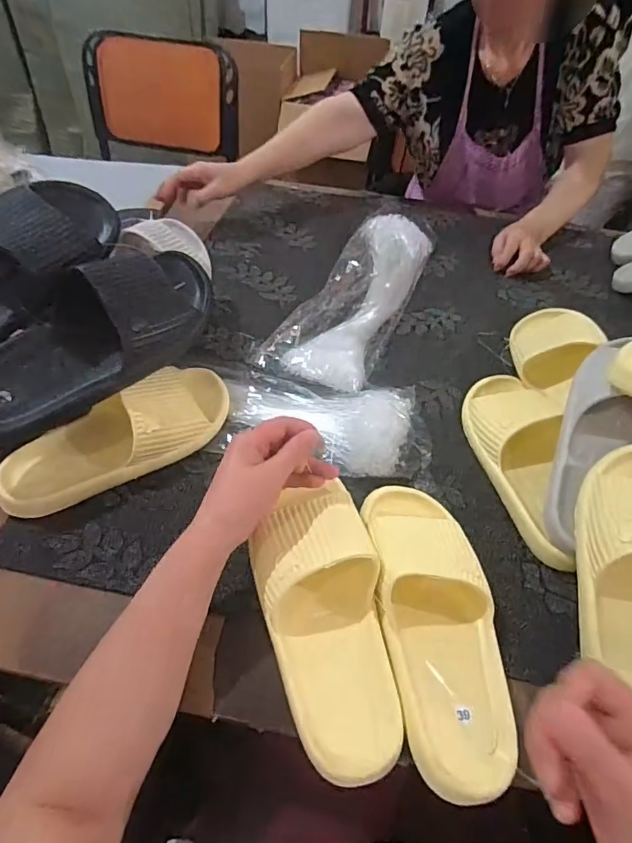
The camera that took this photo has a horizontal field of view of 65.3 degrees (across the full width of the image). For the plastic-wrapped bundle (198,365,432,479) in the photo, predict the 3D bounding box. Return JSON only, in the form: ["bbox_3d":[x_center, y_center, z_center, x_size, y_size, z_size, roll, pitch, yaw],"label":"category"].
[{"bbox_3d":[0.005,-0.008,0.573,0.263,0.050,0.133,9,48,5],"label":"plastic-wrapped bundle"}]

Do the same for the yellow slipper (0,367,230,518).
[{"bbox_3d":[-0.206,0.012,0.520,0.244,0.072,0.085,-24,54,-22],"label":"yellow slipper"}]

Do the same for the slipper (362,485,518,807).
[{"bbox_3d":[0.103,0.165,0.423,0.095,0.062,0.250,-1,48,-4],"label":"slipper"}]

